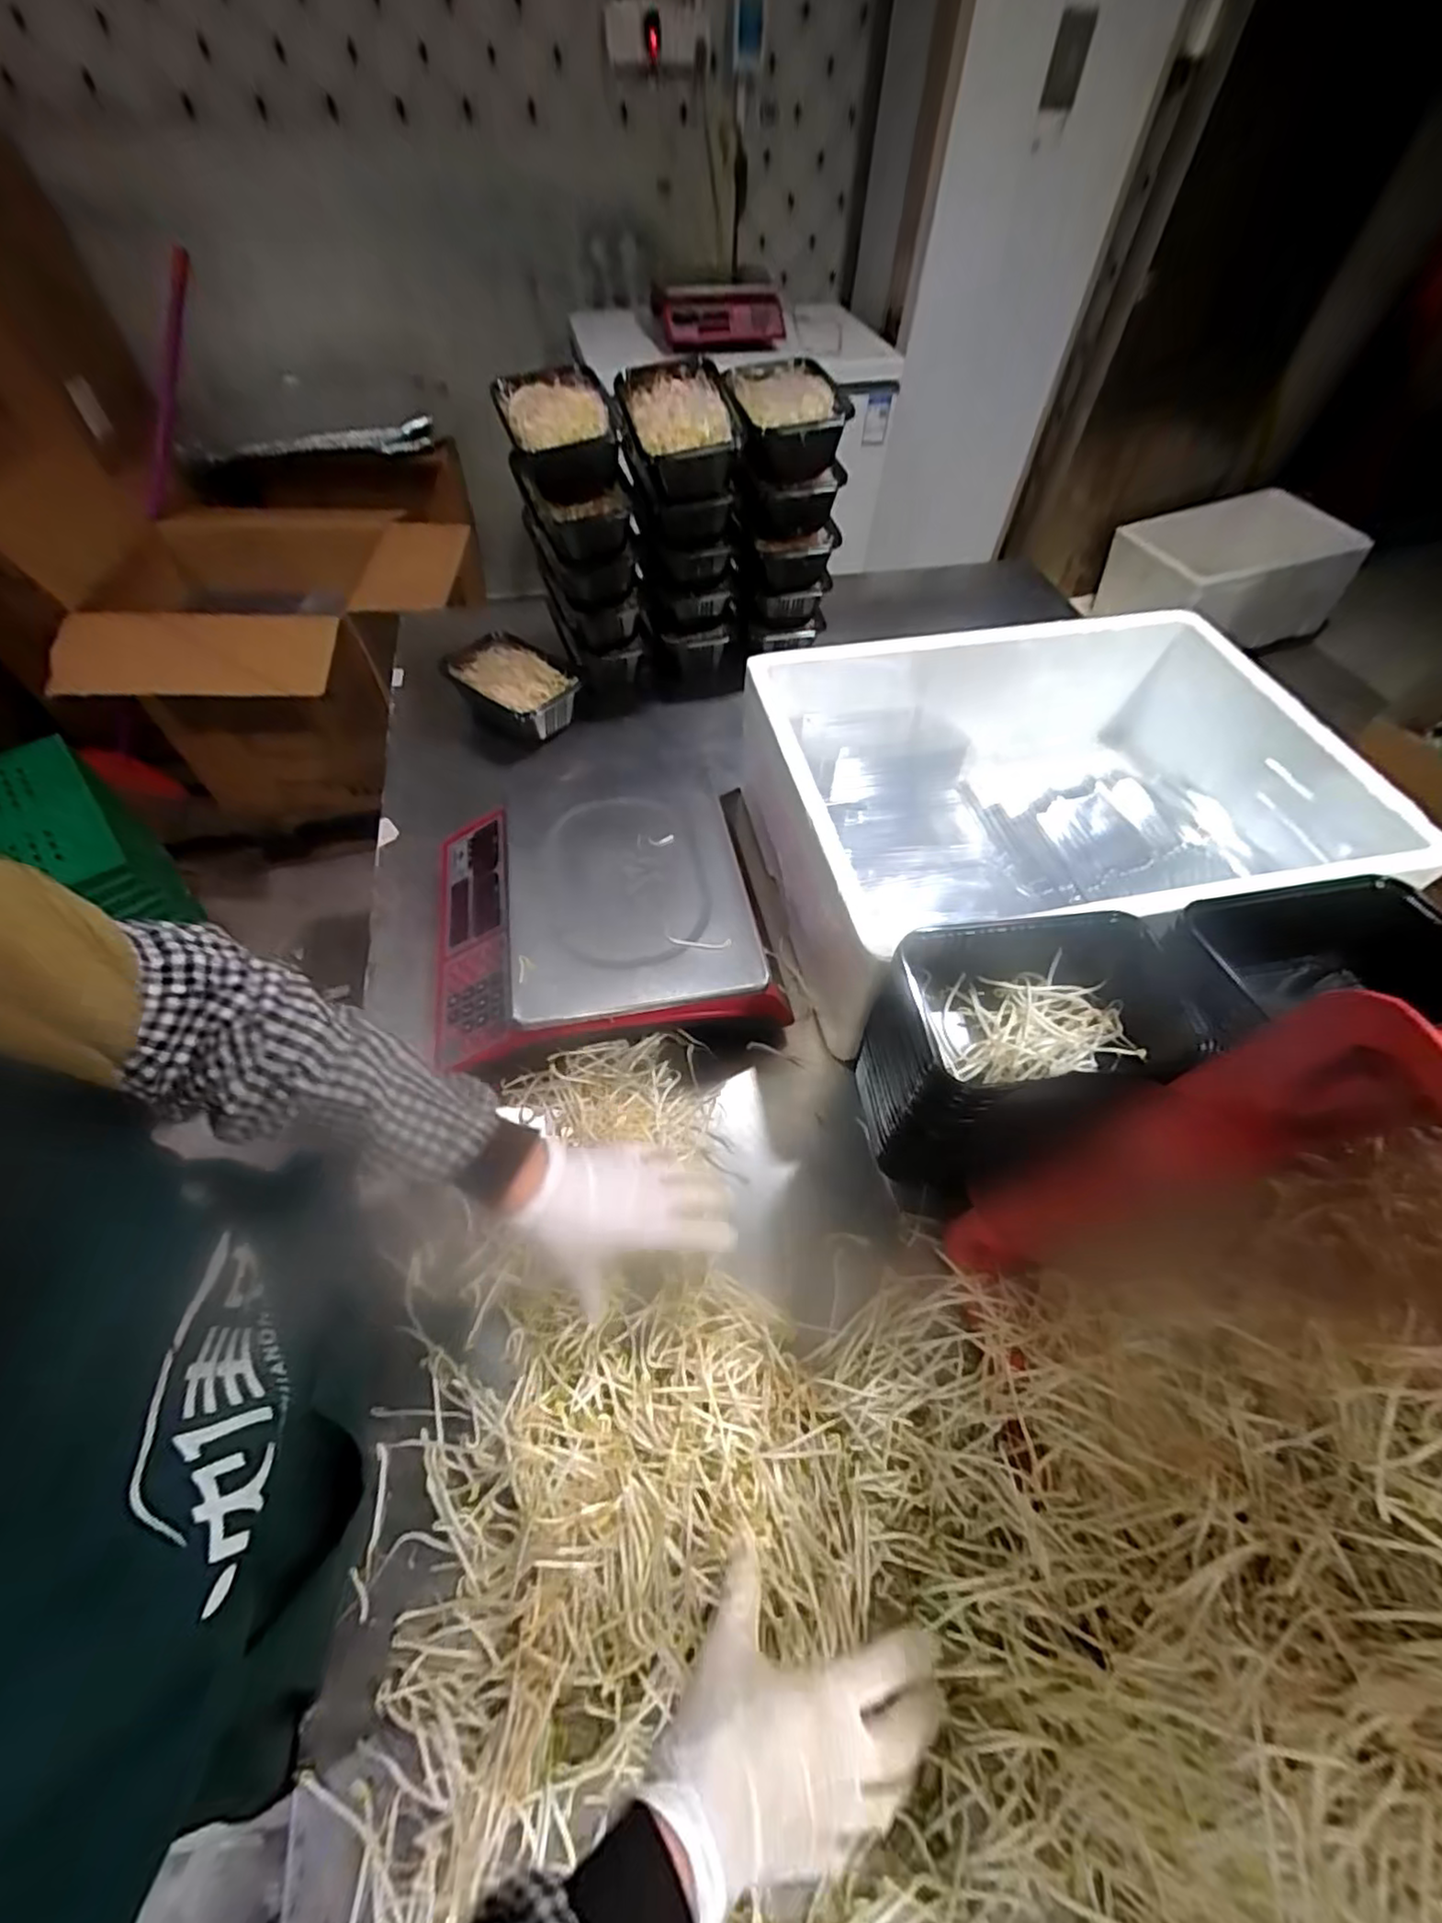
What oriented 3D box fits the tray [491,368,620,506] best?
[{"bbox_3d":[-0.183,-0.601,0.763,0.120,0.065,0.190,-15,58,-11],"label":"tray"}]

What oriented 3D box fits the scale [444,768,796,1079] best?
[{"bbox_3d":[-0.132,-0.057,0.671,0.314,0.110,0.328,-10,60,-8],"label":"scale"}]

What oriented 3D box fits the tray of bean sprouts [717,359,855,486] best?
[{"bbox_3d":[0.073,-0.661,0.809,0.130,0.064,0.189,-6,57,-6],"label":"tray of bean sprouts"}]

